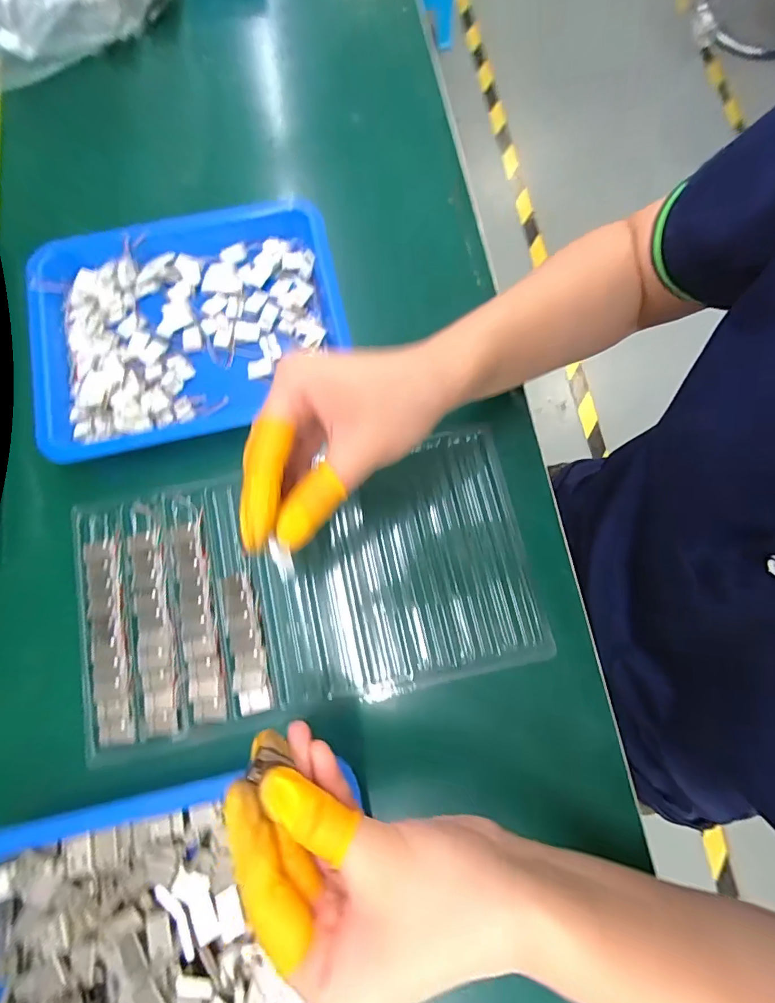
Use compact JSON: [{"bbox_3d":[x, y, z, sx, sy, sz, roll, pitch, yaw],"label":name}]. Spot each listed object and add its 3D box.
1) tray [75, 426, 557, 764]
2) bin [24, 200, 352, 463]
[{"bbox_3d":[-0.051,0.052,0.291,0.291,0.016,0.157,-11,77,-4],"label":"tray"},{"bbox_3d":[-0.143,-0.124,0.317,0.220,0.030,0.167,-12,77,-4],"label":"bin"}]

